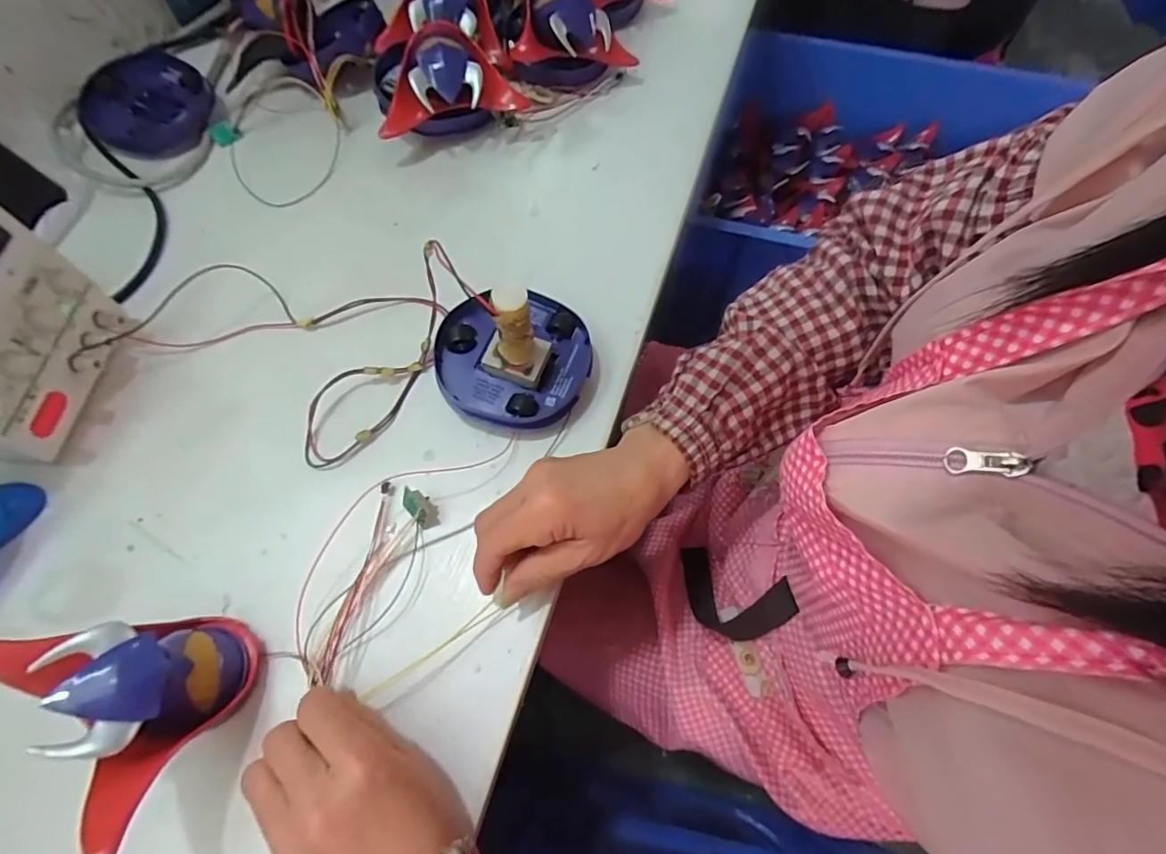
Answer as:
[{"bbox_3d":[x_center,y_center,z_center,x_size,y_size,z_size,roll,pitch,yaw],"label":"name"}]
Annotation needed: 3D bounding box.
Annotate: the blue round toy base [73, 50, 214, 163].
[{"bbox_3d":[-0.421,-0.312,0.505,0.136,0.028,0.104,34,69,13],"label":"blue round toy base"}]

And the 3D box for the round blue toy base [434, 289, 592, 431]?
[{"bbox_3d":[-0.050,-0.047,0.386,0.107,0.036,0.099,0,64,0],"label":"round blue toy base"}]

